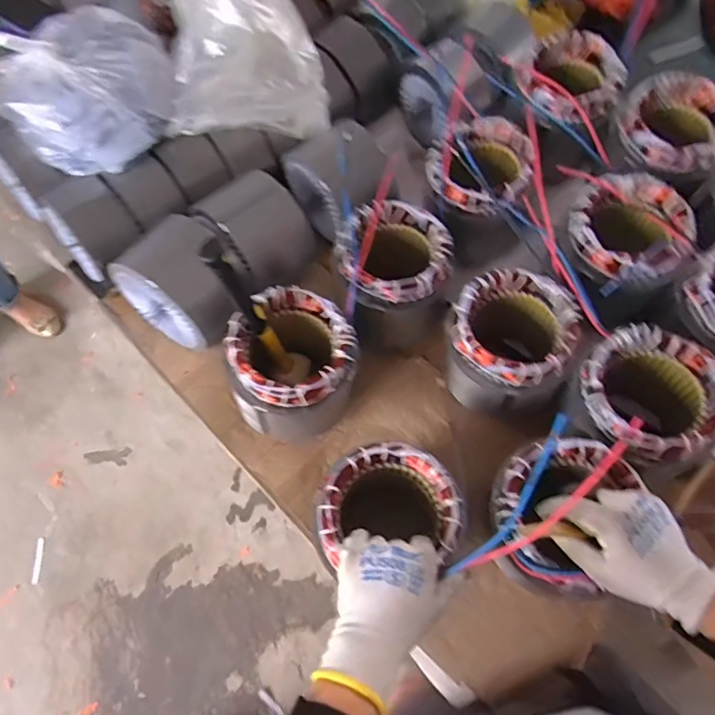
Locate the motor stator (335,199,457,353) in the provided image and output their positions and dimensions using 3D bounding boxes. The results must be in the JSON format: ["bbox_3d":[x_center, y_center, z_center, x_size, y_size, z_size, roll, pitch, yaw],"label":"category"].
[{"bbox_3d":[0.043,-0.110,0.684,0.140,0.156,0.145,1,66,-8],"label":"motor stator"}]

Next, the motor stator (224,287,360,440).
[{"bbox_3d":[-0.074,0.022,0.620,0.146,0.153,0.152,3,65,-7],"label":"motor stator"}]

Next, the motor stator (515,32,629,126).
[{"bbox_3d":[0.303,-0.400,0.728,0.144,0.069,0.144,3,65,-7],"label":"motor stator"}]

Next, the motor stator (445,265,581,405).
[{"bbox_3d":[0.177,-0.015,0.641,0.146,0.173,0.141,-39,76,-22],"label":"motor stator"}]

